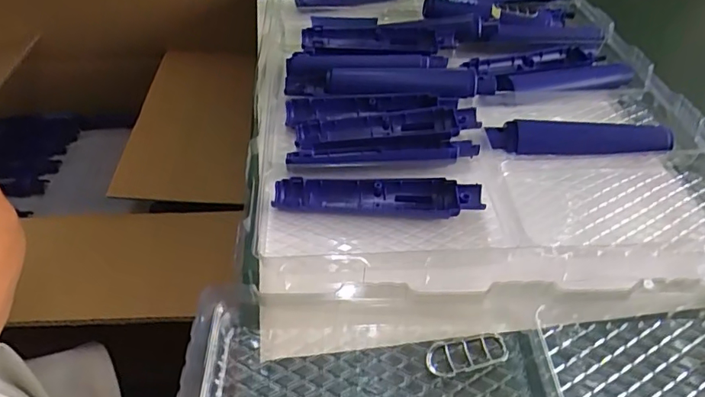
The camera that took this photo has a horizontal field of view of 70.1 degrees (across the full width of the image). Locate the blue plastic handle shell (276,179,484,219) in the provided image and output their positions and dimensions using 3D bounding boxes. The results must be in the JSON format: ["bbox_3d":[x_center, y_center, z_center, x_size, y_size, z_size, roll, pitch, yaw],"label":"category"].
[{"bbox_3d":[0.020,-0.002,0.411,0.164,0.019,0.034,5,45,4],"label":"blue plastic handle shell"}]

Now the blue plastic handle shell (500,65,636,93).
[{"bbox_3d":[0.226,-0.130,0.546,0.167,0.018,0.034,-9,46,-10],"label":"blue plastic handle shell"}]

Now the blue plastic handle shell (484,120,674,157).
[{"bbox_3d":[0.212,-0.060,0.474,0.165,0.014,0.046,3,45,2],"label":"blue plastic handle shell"}]

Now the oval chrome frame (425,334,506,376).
[{"bbox_3d":[0.074,0.098,0.320,0.056,0.008,0.021,-9,46,-10],"label":"oval chrome frame"}]

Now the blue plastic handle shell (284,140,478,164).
[{"bbox_3d":[0.027,-0.043,0.443,0.166,0.013,0.028,-1,45,-2],"label":"blue plastic handle shell"}]

